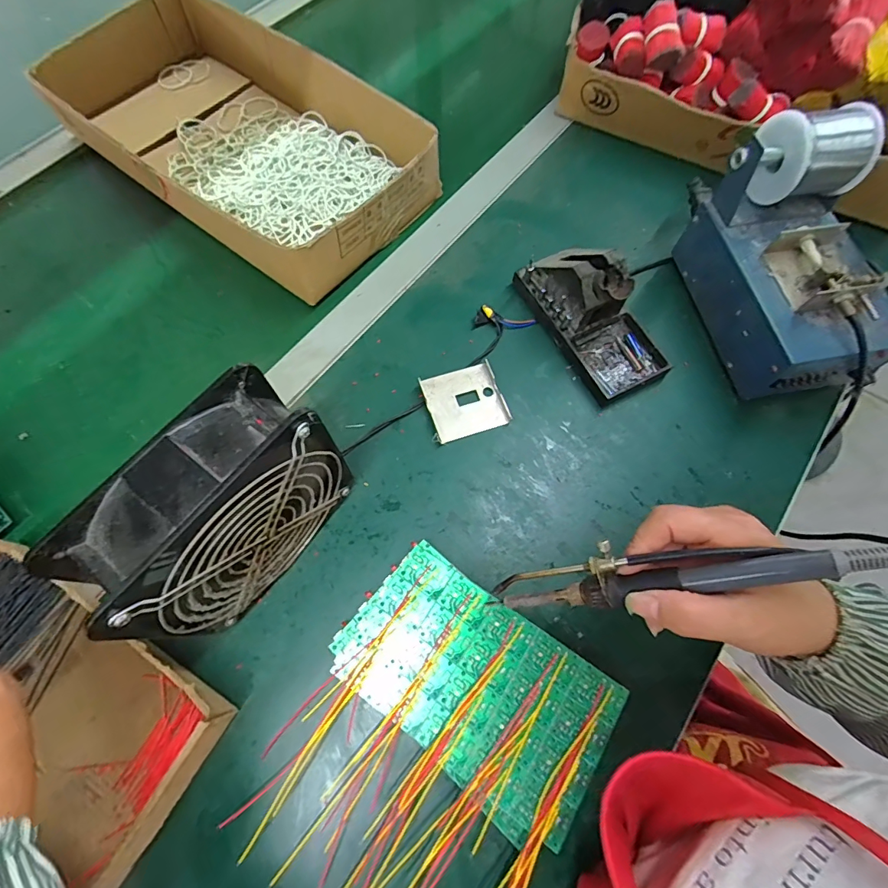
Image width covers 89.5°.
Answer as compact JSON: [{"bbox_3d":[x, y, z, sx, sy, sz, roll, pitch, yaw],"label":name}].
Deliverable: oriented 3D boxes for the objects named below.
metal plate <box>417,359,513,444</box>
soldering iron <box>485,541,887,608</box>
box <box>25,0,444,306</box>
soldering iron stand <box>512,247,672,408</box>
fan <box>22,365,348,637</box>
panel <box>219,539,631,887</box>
[{"bbox_3d":[0.018,-0.040,0.408,0.070,0.007,0.065,-20,69,-8],"label":"metal plate"},{"bbox_3d":[0.122,0.069,0.243,0.210,0.020,0.028,-17,64,28],"label":"soldering iron"},{"bbox_3d":[-0.231,-0.351,0.507,0.440,0.074,0.228,37,72,14],"label":"box"},{"bbox_3d":[0.139,-0.125,0.411,0.074,0.070,0.154,-27,70,-11],"label":"soldering iron stand"},{"bbox_3d":[-0.134,0.048,0.296,0.060,0.152,0.142,38,72,14],"label":"fan"},{"bbox_3d":[-0.011,0.203,0.298,0.186,0.030,0.214,34,72,13],"label":"panel"}]

